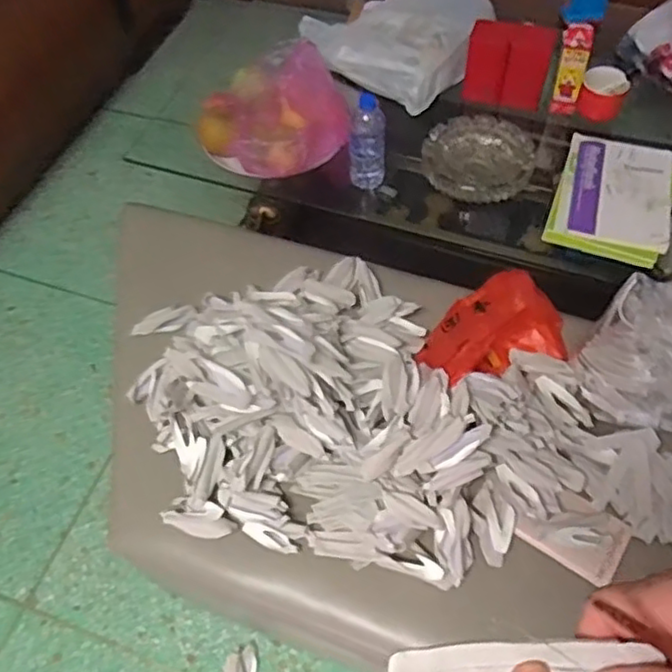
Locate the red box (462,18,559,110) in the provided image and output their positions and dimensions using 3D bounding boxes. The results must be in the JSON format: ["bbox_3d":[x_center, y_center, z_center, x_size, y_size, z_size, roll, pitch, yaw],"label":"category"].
[{"bbox_3d":[0.369,-0.582,1.424,0.169,0.174,0.042,7,56,7],"label":"red box"}]

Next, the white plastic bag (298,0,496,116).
[{"bbox_3d":[0.164,-0.736,1.551,0.420,0.117,0.407,-37,62,-21],"label":"white plastic bag"}]

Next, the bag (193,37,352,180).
[{"bbox_3d":[-0.133,-0.470,1.360,0.294,0.139,0.279,-26,59,-15],"label":"bag"}]

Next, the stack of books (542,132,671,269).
[{"bbox_3d":[0.545,-0.272,1.290,0.218,0.041,0.317,15,58,20],"label":"stack of books"}]

